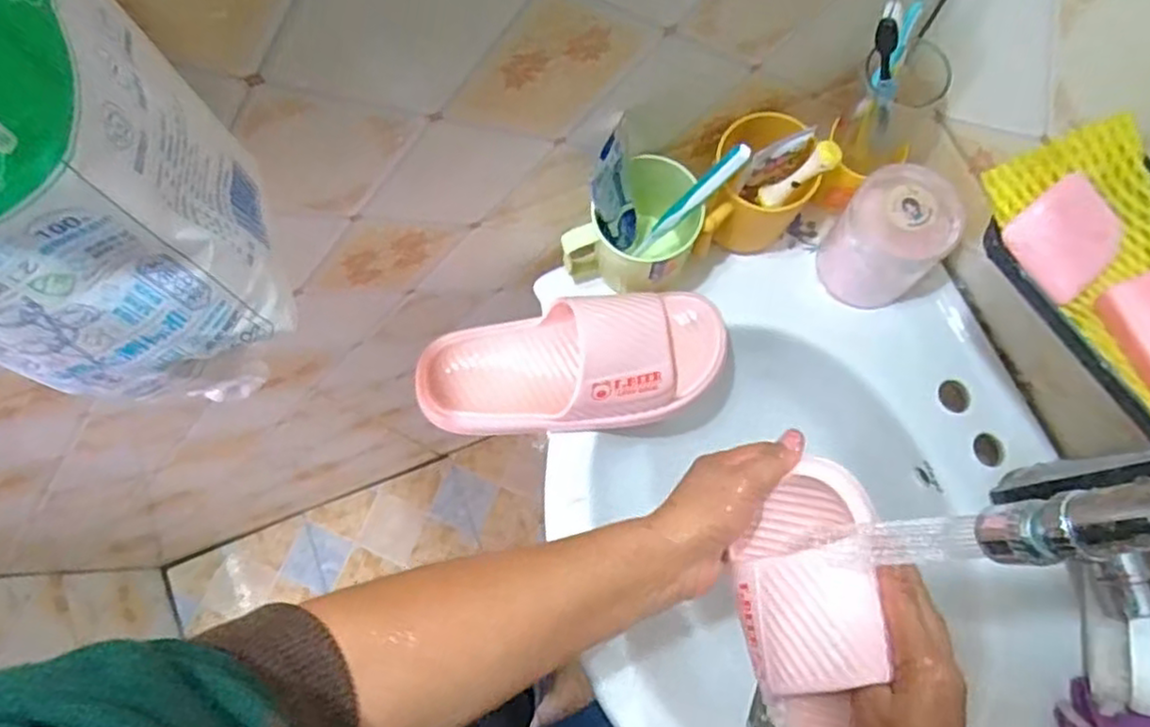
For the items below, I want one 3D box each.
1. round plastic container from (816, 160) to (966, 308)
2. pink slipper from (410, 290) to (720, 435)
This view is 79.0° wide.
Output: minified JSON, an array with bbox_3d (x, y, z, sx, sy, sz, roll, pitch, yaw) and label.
[{"bbox_3d":[0.259,-0.104,0.581,0.091,0.094,0.083,0,76,2],"label":"round plastic container"},{"bbox_3d":[-0.001,0.001,0.572,0.260,0.069,0.104,-11,76,-1],"label":"pink slipper"}]

